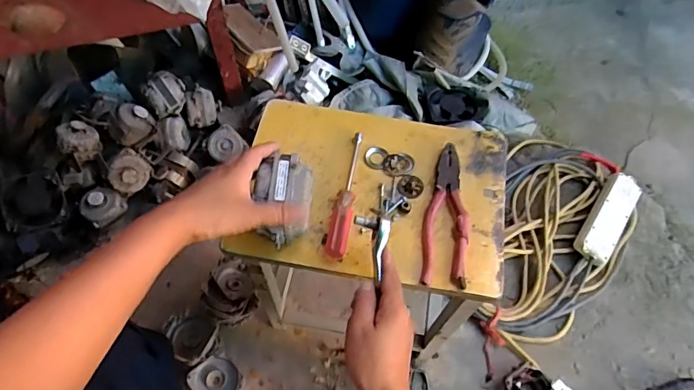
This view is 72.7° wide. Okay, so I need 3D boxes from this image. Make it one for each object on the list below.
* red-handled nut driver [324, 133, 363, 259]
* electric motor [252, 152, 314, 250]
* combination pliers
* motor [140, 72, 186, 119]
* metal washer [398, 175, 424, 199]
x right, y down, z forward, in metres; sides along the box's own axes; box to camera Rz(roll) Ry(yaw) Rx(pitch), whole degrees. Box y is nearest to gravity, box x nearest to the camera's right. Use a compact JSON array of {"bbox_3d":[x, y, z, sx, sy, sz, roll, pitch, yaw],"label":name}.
[{"bbox_3d":[0.003,-0.005,0.585,0.025,0.021,0.179,12,59,4],"label":"red-handled nut driver"},{"bbox_3d":[-0.068,0.006,0.530,0.054,0.064,0.082,12,60,3],"label":"electric motor"},{"bbox_3d":[0.124,0.019,0.579,0.052,0.015,0.189,10,59,3],"label":"combination pliers"},{"bbox_3d":[-0.403,-0.227,1.043,0.092,0.073,0.078,-24,63,-16],"label":"motor"},{"bbox_3d":[0.082,-0.011,0.606,0.031,0.004,0.034,10,59,4],"label":"metal washer"}]

